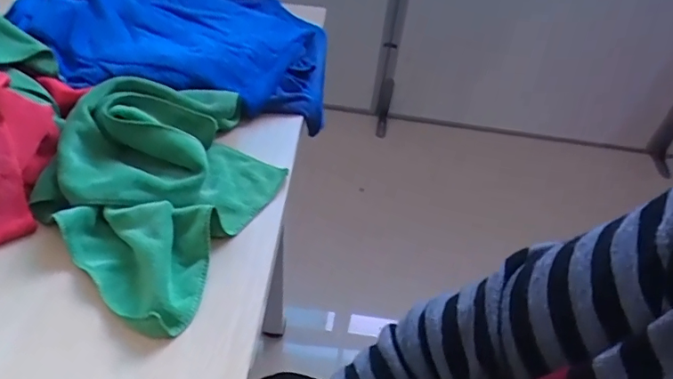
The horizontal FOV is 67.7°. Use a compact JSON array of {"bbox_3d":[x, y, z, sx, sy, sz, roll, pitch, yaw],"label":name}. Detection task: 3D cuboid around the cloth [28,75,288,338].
[{"bbox_3d":[-0.199,-0.020,0.545,0.236,0.048,0.315,16,46,11],"label":"cloth"}]

